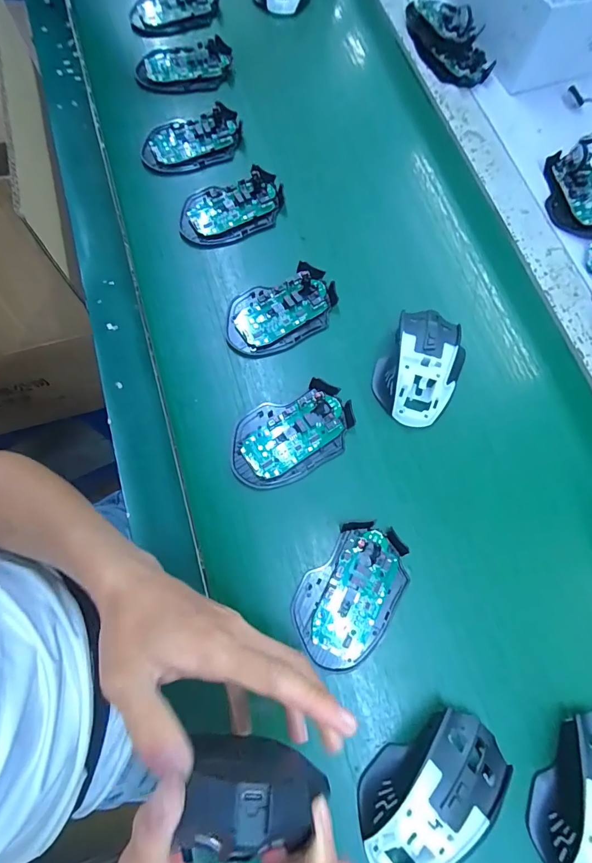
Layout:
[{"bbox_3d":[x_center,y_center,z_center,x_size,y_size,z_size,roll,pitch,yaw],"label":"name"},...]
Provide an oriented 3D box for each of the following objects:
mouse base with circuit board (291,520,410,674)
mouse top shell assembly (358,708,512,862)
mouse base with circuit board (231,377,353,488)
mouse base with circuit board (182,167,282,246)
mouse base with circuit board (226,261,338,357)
[{"bbox_3d":[0.046,0.132,0.341,0.072,0.012,0.113,35,74,9],"label":"mouse base with circuit board"},{"bbox_3d":[0.094,0.252,0.291,0.114,0.037,0.065,-41,78,-13],"label":"mouse top shell assembly"},{"bbox_3d":[-0.004,0.003,0.377,0.113,0.015,0.072,-30,76,-11],"label":"mouse base with circuit board"},{"bbox_3d":[-0.068,-0.239,0.450,0.113,0.016,0.066,-20,74,-8],"label":"mouse base with circuit board"},{"bbox_3d":[-0.014,-0.119,0.416,0.113,0.016,0.068,-26,75,-10],"label":"mouse base with circuit board"}]

